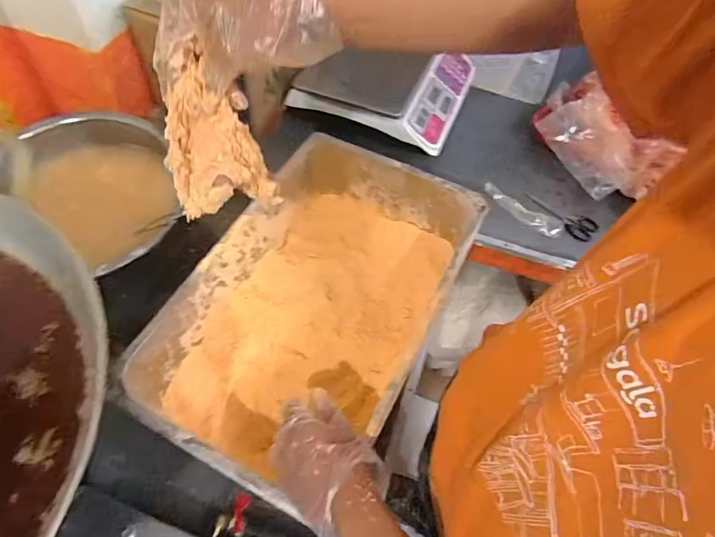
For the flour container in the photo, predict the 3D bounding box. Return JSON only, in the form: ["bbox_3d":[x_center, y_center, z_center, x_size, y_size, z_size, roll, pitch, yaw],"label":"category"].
[{"bbox_3d":[-0.058,0.056,0.733,0.321,0.149,0.517,25,59,13],"label":"flour container"}]

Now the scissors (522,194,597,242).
[{"bbox_3d":[0.393,-0.100,0.953,0.148,0.005,0.070,26,59,13],"label":"scissors"}]

